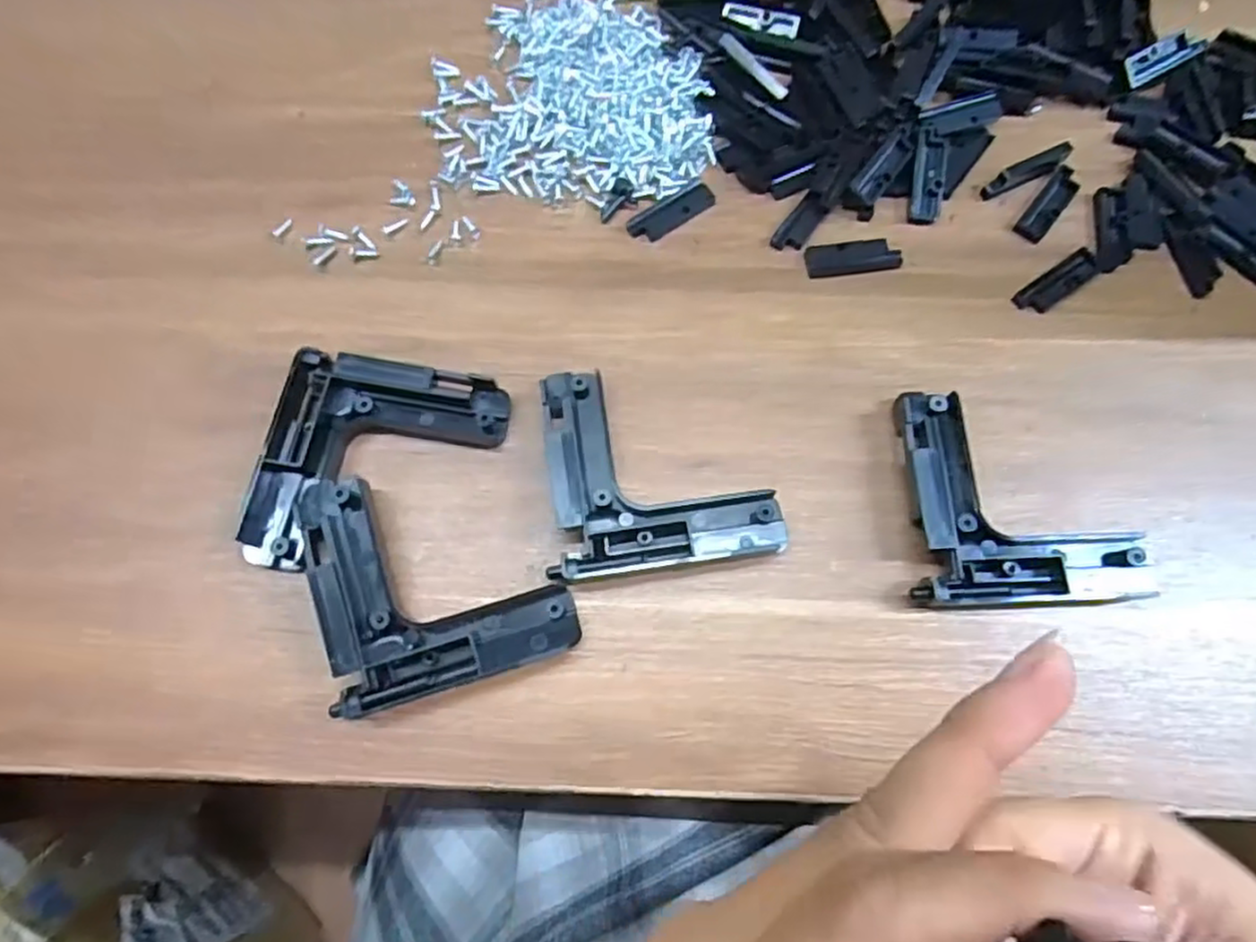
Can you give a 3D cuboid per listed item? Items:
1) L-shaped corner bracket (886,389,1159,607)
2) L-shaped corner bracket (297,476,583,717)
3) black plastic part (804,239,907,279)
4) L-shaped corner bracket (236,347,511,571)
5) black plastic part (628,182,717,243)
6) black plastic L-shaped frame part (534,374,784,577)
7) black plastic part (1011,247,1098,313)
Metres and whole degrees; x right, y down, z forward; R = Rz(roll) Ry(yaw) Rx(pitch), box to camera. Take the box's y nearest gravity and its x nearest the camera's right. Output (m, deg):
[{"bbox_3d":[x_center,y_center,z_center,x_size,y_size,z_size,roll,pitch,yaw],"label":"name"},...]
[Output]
[{"bbox_3d":[0.131,0.008,0.238,0.076,0.014,0.073,0,73,0],"label":"L-shaped corner bracket"},{"bbox_3d":[-0.060,0.032,0.229,0.075,0.021,0.072,-14,74,-4],"label":"L-shaped corner bracket"},{"bbox_3d":[0.087,-0.082,0.272,0.035,0.004,0.013,-4,73,-2],"label":"black plastic part"},{"bbox_3d":[-0.085,-0.001,0.242,0.075,0.015,0.074,9,73,3],"label":"L-shaped corner bracket"},{"bbox_3d":[0.017,-0.102,0.277,0.036,0.004,0.013,-32,76,-9],"label":"black plastic part"},{"bbox_3d":[0.011,-0.001,0.243,0.077,0.015,0.072,-4,73,-1],"label":"black plastic L-shaped frame part"},{"bbox_3d":[0.162,-0.071,0.268,0.036,0.004,0.012,-33,76,-10],"label":"black plastic part"}]

